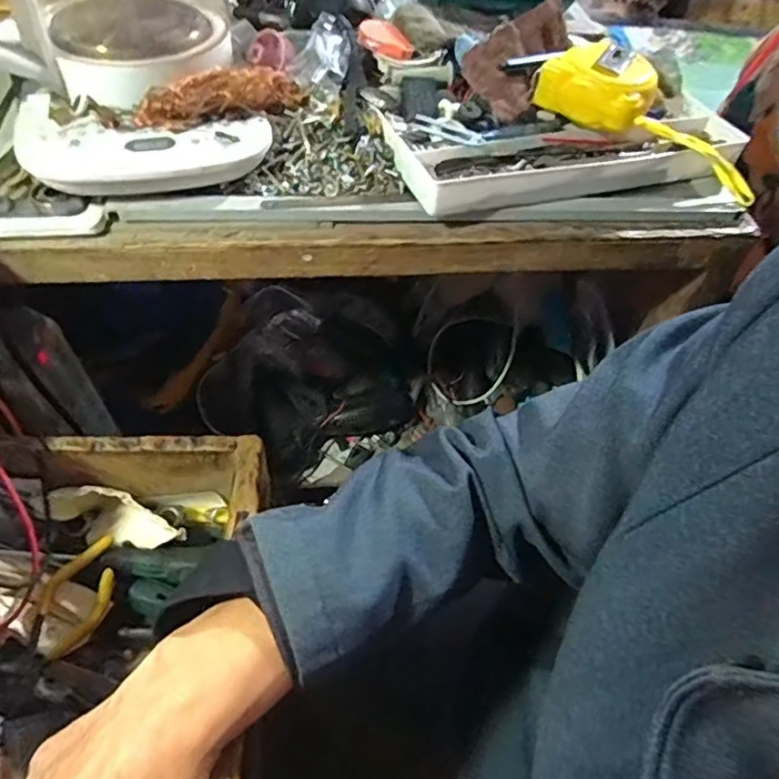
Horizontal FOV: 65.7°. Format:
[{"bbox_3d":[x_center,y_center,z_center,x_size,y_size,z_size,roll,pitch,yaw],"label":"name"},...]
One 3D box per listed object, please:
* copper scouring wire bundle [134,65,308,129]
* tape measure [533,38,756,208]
[{"bbox_3d":[-0.122,-0.215,0.441,0.122,0.030,0.032,-19,56,-19],"label":"copper scouring wire bundle"},{"bbox_3d":[0.204,-0.208,0.467,0.188,0.051,0.057,29,53,-5],"label":"tape measure"}]

